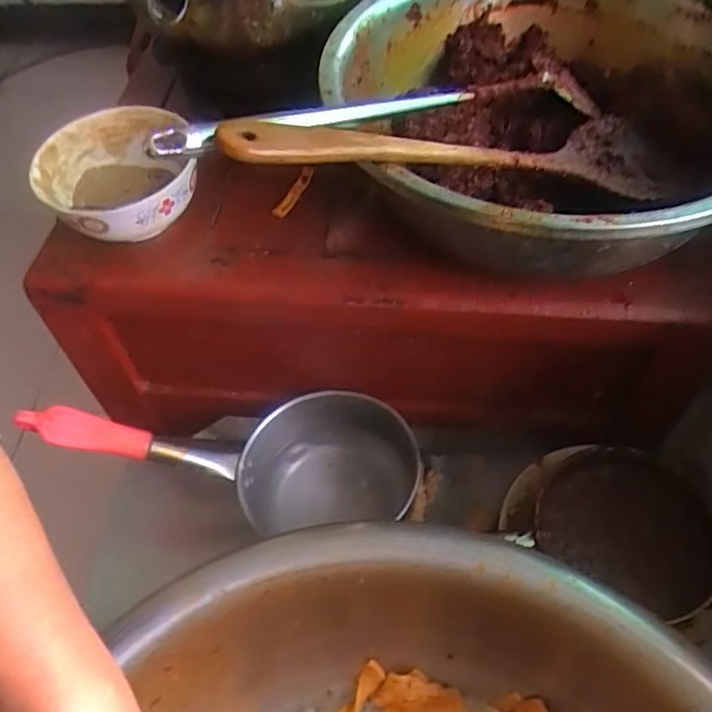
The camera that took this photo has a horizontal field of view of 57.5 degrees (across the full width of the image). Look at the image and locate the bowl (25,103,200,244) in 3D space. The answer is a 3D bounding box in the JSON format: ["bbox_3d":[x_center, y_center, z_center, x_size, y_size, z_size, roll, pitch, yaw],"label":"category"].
[{"bbox_3d":[-0.196,-0.141,0.544,0.120,0.068,0.127,-31,60,-16],"label":"bowl"}]

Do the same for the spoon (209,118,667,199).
[{"bbox_3d":[0.079,-0.142,0.450,0.349,0.019,0.085,-7,53,-28],"label":"spoon"}]

